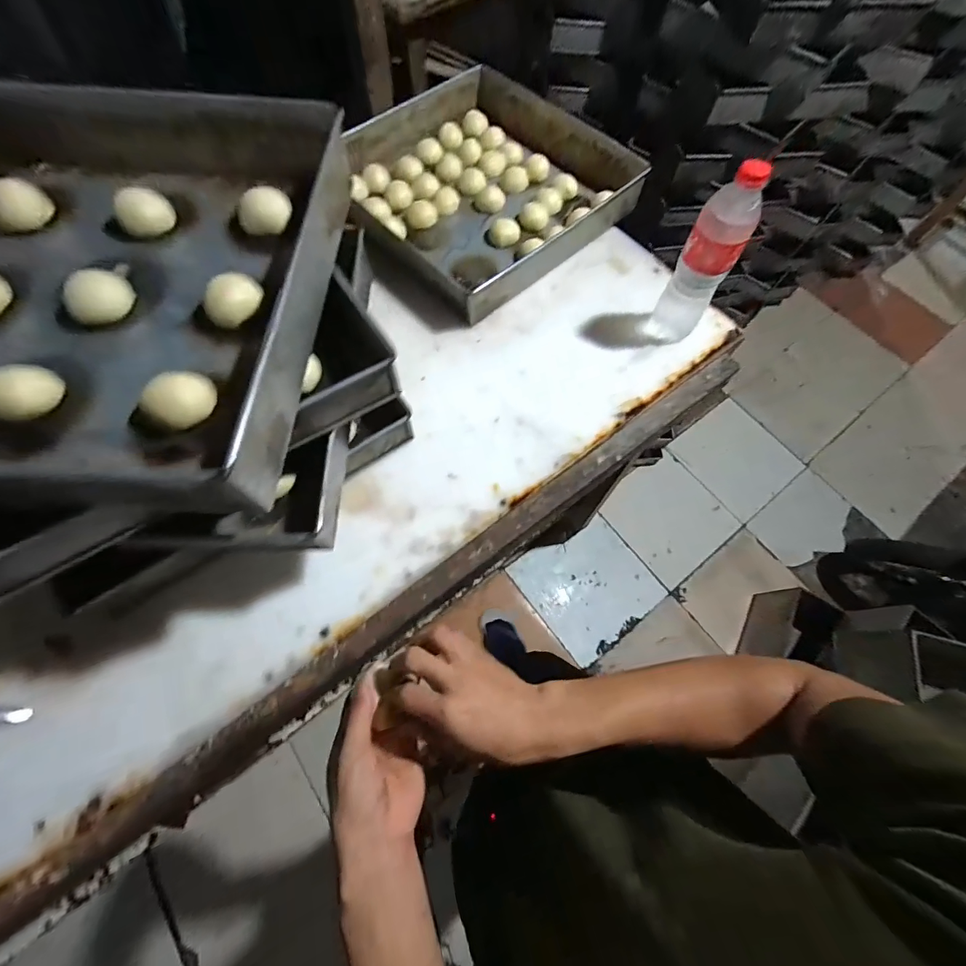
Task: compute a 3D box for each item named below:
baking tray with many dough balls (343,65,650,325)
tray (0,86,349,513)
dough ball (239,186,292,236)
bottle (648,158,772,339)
[{"bbox_3d":[-0.001,-0.509,0.718,0.420,0.078,0.402,-39,74,-17],"label":"baking tray with many dough balls"},{"bbox_3d":[-0.347,-0.178,0.368,0.405,0.085,0.417,2,67,-2],"label":"tray"},{"bbox_3d":[-0.219,-0.275,0.423,0.044,0.024,0.041,1,67,-2],"label":"dough ball"},{"bbox_3d":[0.283,-0.281,0.543,0.056,0.223,0.057,-21,70,-11],"label":"bottle"}]

